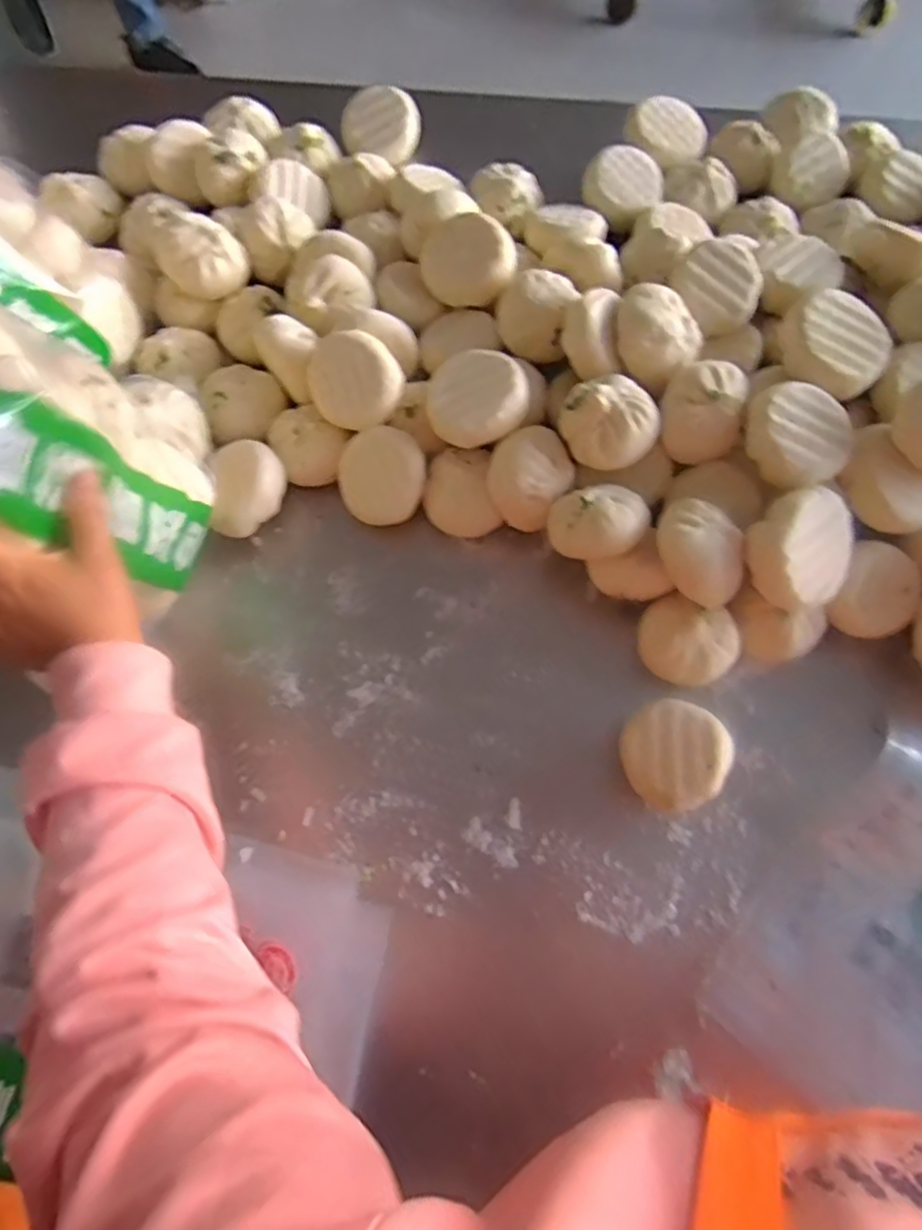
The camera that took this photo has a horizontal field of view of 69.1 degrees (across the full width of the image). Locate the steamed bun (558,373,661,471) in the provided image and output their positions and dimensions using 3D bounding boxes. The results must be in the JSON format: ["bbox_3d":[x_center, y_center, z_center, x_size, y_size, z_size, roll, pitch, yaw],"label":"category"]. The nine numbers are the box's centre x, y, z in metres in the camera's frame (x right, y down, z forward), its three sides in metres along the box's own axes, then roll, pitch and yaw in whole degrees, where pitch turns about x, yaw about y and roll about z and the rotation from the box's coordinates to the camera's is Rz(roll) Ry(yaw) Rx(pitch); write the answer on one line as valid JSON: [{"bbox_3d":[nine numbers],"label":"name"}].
[{"bbox_3d":[0.115,-0.149,0.518,0.077,0.042,0.065,13,72,5],"label":"steamed bun"}]

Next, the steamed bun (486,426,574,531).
[{"bbox_3d":[0.057,-0.114,0.542,0.062,0.045,0.070,38,76,12],"label":"steamed bun"}]

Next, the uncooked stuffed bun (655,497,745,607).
[{"bbox_3d":[0.176,-0.047,0.492,0.053,0.039,0.080,-35,74,-11],"label":"uncooked stuffed bun"}]

